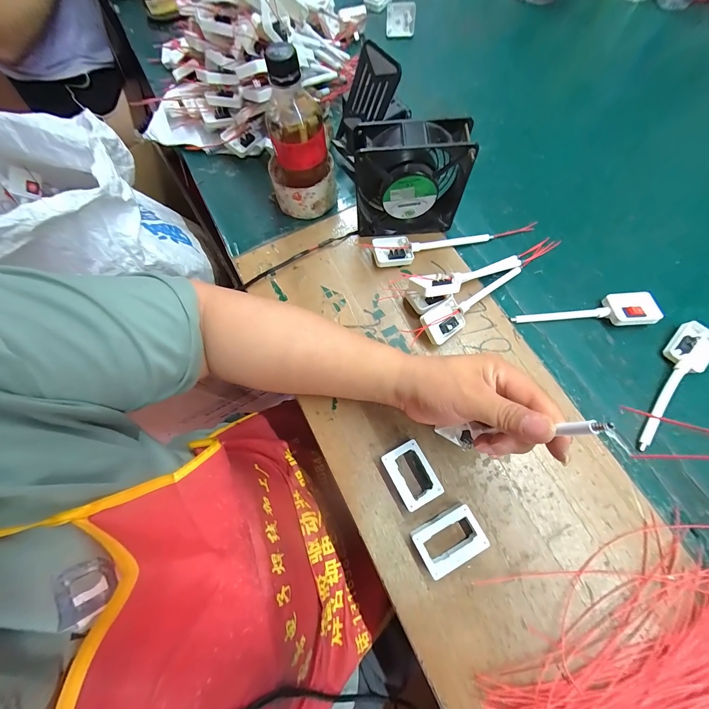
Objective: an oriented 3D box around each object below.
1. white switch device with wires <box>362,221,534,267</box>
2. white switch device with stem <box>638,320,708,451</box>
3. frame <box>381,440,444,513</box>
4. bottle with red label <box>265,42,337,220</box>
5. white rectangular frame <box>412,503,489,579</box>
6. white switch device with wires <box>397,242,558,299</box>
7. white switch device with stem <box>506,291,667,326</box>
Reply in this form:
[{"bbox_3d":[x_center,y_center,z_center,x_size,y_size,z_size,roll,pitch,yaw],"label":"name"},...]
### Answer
[{"bbox_3d":[0.121,-0.146,0.382,0.216,0.021,0.040,-12,71,-1],"label":"white switch device with wires"},{"bbox_3d":[0.337,0.032,0.315,0.041,0.017,0.154,35,76,13],"label":"white switch device with stem"},{"bbox_3d":[0.057,0.120,0.301,0.039,0.018,0.056,-27,72,-7],"label":"frame"},{"bbox_3d":[-0.068,-0.243,0.347,0.078,0.167,0.063,-12,71,-1],"label":"bottle with red label"},{"bbox_3d":[0.088,0.173,0.283,0.060,0.016,0.042,-27,72,-7],"label":"white rectangular frame"},{"bbox_3d":[0.160,-0.101,0.366,0.208,0.033,0.043,-17,70,-18],"label":"white switch device with wires"},{"bbox_3d":[0.266,-0.050,0.348,0.155,0.019,0.040,-1,71,2],"label":"white switch device with stem"}]

